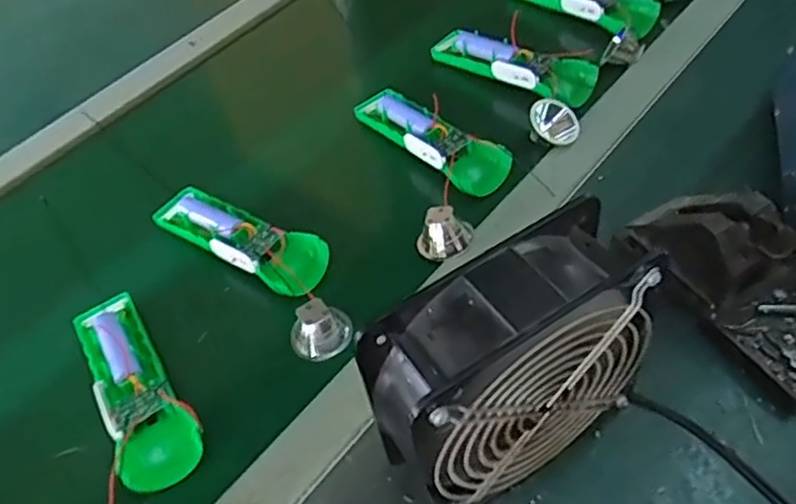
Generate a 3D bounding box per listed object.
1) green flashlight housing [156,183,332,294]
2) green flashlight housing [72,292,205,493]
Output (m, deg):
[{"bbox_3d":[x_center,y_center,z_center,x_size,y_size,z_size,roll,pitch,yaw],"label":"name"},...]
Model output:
[{"bbox_3d":[-0.129,-0.014,0.558,0.161,0.025,0.050,28,61,23],"label":"green flashlight housing"},{"bbox_3d":[-0.183,0.088,0.484,0.054,0.021,0.158,-27,56,-14],"label":"green flashlight housing"}]

